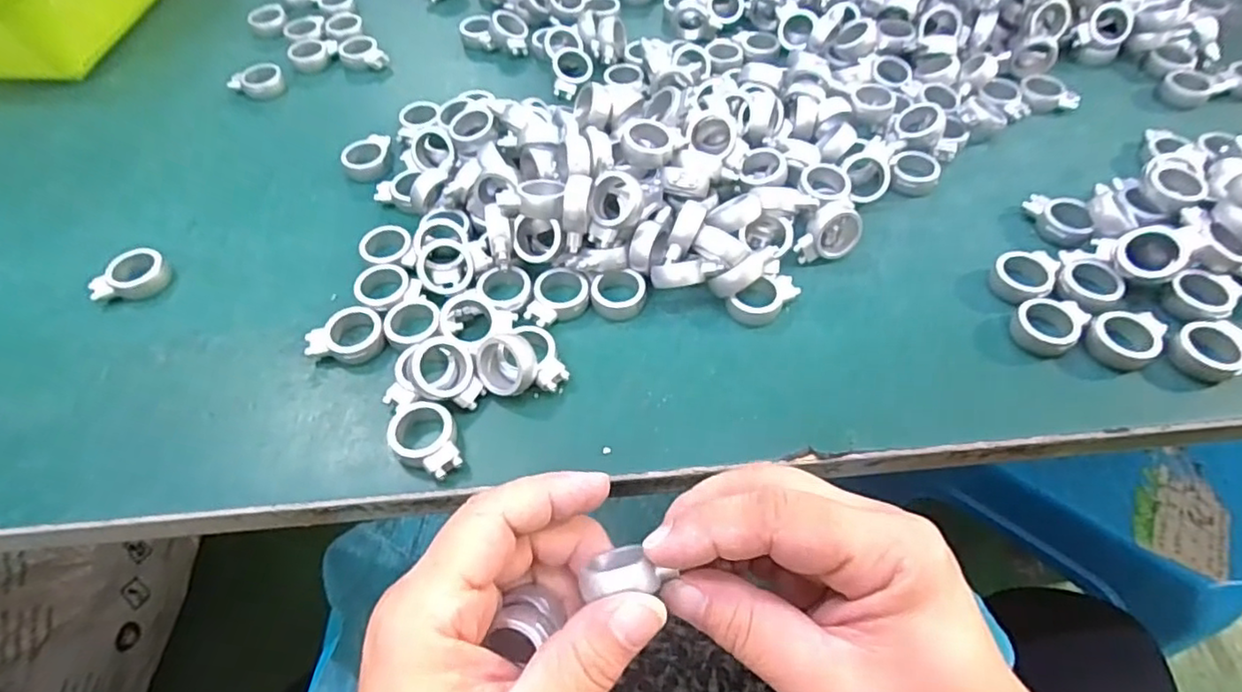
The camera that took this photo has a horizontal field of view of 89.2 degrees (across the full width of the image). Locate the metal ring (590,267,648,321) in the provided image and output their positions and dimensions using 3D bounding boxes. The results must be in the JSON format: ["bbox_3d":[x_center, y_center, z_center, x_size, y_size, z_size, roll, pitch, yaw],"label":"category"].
[{"bbox_3d":[-0.001,-0.025,0.297,0.024,0.011,0.023,-1,55,2],"label":"metal ring"}]

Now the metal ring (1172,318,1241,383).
[{"bbox_3d":[0.253,0.002,0.269,0.033,0.010,0.026,-28,59,-16],"label":"metal ring"}]

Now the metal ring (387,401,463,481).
[{"bbox_3d":[-0.079,0.038,0.255,0.025,0.010,0.036,-34,61,-19],"label":"metal ring"}]

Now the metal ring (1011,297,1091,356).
[{"bbox_3d":[0.191,-0.010,0.280,0.032,0.009,0.026,-33,61,-19],"label":"metal ring"}]

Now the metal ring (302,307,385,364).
[{"bbox_3d":[-0.124,-0.003,0.284,0.033,0.011,0.025,-28,59,-16],"label":"metal ring"}]

